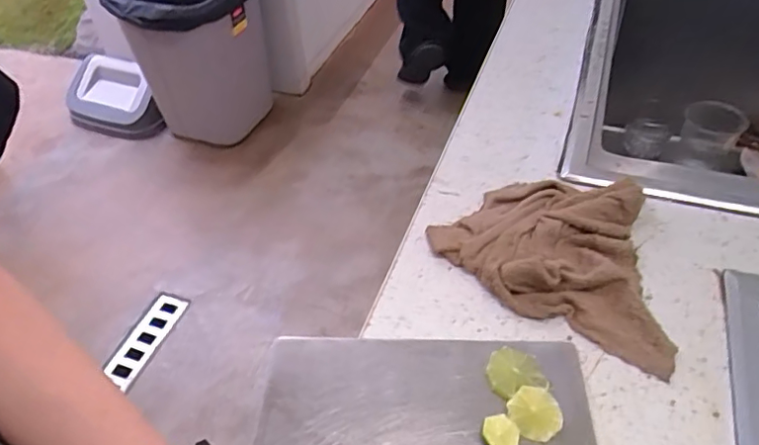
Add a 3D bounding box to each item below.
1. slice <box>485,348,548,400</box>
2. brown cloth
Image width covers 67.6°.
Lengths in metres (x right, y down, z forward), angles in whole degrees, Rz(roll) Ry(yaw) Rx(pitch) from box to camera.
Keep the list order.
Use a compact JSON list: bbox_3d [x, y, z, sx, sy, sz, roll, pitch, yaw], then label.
[{"bbox_3d":[0.096,0.107,0.407,0.038,0.008,0.037,-2,45,2],"label":"slice"},{"bbox_3d":[0.162,0.017,0.490,0.205,0.031,0.156,24,51,26],"label":"brown cloth"}]

